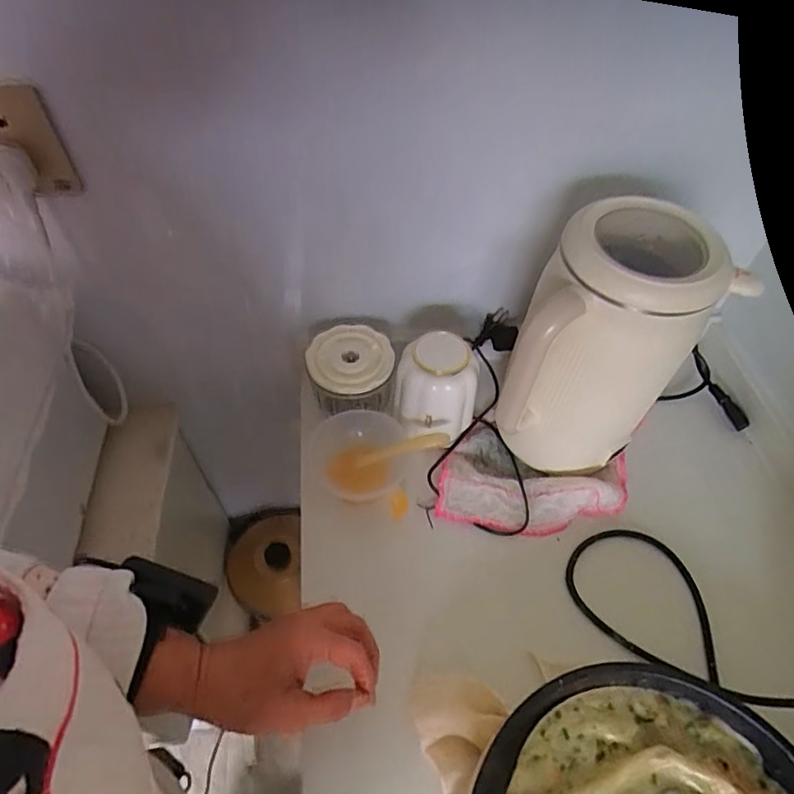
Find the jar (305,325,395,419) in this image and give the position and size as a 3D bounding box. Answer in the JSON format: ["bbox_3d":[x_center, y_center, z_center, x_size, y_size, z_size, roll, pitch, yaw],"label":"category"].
[{"bbox_3d":[-0.052,-0.024,0.619,0.093,0.073,0.099,1,53,-1],"label":"jar"}]

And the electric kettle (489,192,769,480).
[{"bbox_3d":[0.193,-0.030,0.511,0.151,0.276,0.111,12,54,7],"label":"electric kettle"}]

